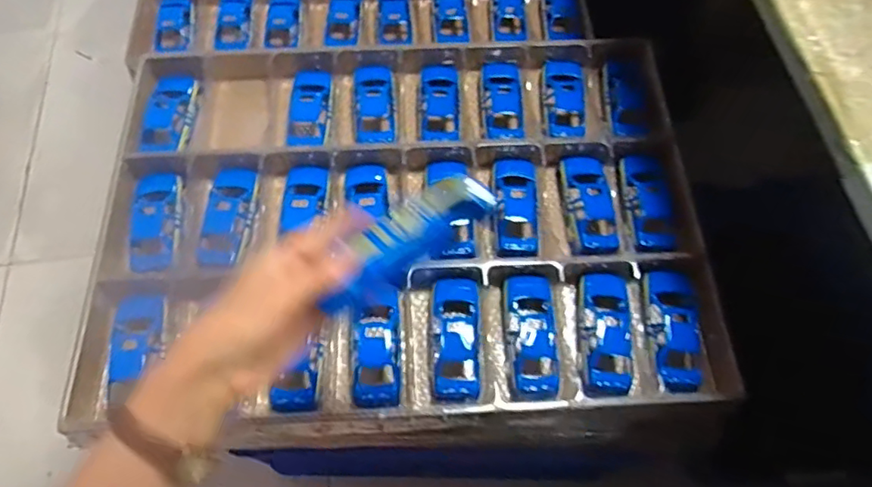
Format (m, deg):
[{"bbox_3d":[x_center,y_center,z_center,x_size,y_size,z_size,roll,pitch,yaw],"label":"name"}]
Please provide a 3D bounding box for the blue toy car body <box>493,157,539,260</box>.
[{"bbox_3d":[0.092,-0.041,0.649,0.046,0.022,0.121,2,66,-1],"label":"blue toy car body"}]

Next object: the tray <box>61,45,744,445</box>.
[{"bbox_3d":[-0.038,-0.064,0.667,0.655,0.052,0.548,-2,66,-2],"label":"tray"}]

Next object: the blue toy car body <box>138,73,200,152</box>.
[{"bbox_3d":[-0.326,-0.163,0.701,0.052,0.022,0.116,-1,66,-2],"label":"blue toy car body"}]

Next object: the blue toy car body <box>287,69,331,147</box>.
[{"bbox_3d":[-0.156,-0.174,0.698,0.046,0.034,0.108,2,66,-1],"label":"blue toy car body"}]

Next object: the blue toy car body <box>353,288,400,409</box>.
[{"bbox_3d":[-0.059,0.104,0.580,0.043,0.028,0.119,0,66,-2],"label":"blue toy car body"}]

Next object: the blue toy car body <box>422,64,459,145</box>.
[{"bbox_3d":[0.005,-0.172,0.705,0.046,0.030,0.131,0,66,-2],"label":"blue toy car body"}]

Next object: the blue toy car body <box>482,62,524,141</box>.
[{"bbox_3d":[0.084,-0.176,0.712,0.047,0.022,0.115,0,66,-2],"label":"blue toy car body"}]

